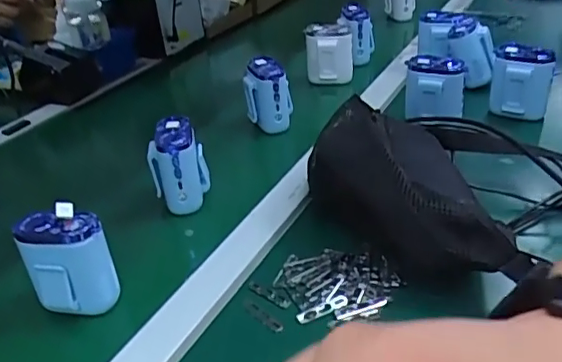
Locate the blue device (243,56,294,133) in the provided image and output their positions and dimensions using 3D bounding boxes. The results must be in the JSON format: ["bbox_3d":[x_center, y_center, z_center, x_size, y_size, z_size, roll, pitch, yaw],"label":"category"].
[{"bbox_3d":[-0.016,-0.114,0.742,0.061,0.088,0.060,-8,34,-7],"label":"blue device"}]

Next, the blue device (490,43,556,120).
[{"bbox_3d":[0.294,-0.115,0.694,0.069,0.096,0.038,12,37,22],"label":"blue device"}]

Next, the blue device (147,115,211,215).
[{"bbox_3d":[-0.107,-0.017,0.588,0.056,0.082,0.055,-11,34,-11],"label":"blue device"}]

